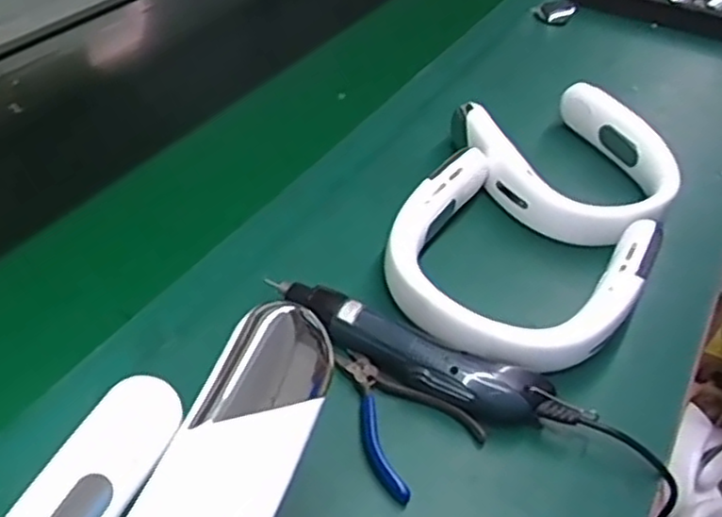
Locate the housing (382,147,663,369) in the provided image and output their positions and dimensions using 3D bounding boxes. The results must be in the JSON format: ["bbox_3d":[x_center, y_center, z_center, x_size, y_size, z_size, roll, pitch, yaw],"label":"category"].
[{"bbox_3d":[0.123,-0.002,0.577,0.191,0.040,0.195,27,47,18],"label":"housing"}]

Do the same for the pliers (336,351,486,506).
[{"bbox_3d":[0.021,0.106,0.495,0.082,0.010,0.108,-30,55,-32],"label":"pliers"}]

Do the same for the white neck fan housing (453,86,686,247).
[{"bbox_3d":[0.205,-0.098,0.713,0.186,0.067,0.220,-24,52,-28],"label":"white neck fan housing"}]

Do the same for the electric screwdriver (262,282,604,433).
[{"bbox_3d":[0.041,0.071,0.517,0.241,0.035,0.040,22,46,14],"label":"electric screwdriver"}]

